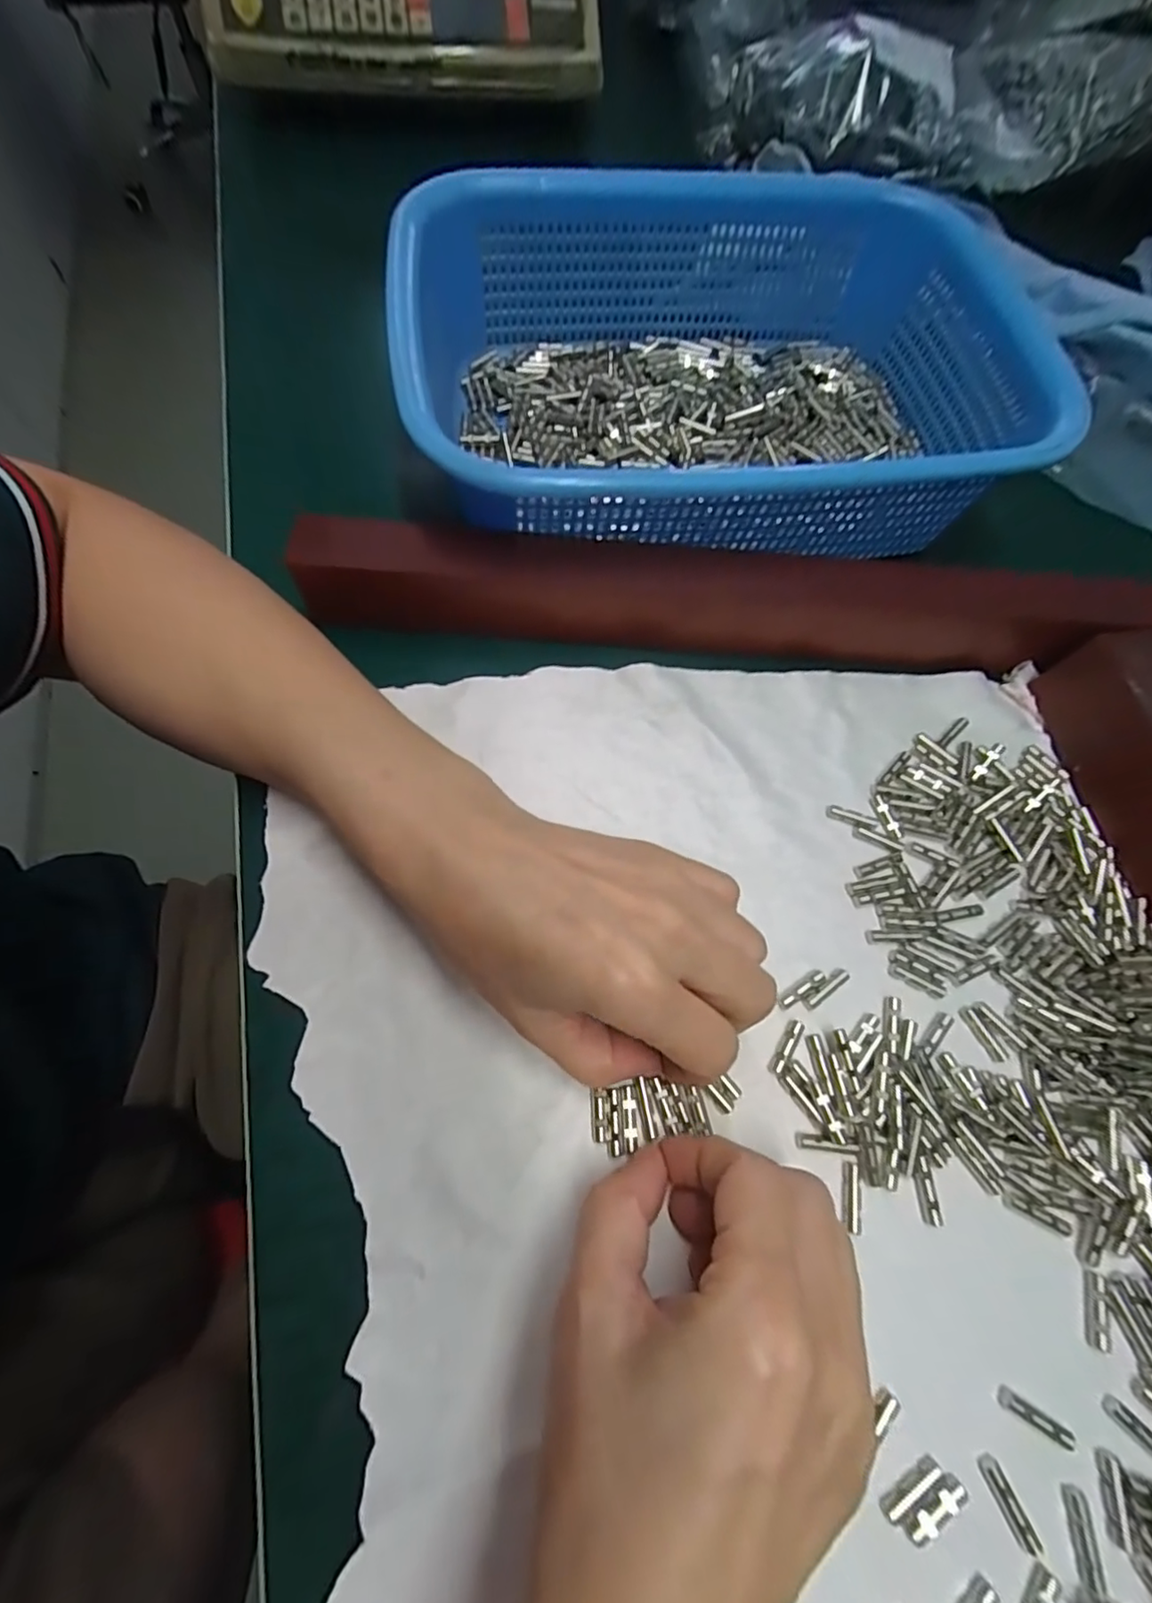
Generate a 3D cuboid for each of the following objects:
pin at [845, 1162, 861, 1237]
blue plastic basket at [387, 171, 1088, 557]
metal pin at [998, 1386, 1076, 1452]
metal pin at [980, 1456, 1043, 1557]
[{"bbox_3d":[0.092,0.131,0.190,0.004,0.004,0.020,8,69,1],"label":"pin"},{"bbox_3d":[0.074,-0.205,0.281,0.293,0.075,0.202,-8,69,-5],"label":"blue plastic basket"},{"bbox_3d":[0.138,0.184,0.171,0.022,0.004,0.005,30,71,10],"label":"metal pin"},{"bbox_3d":[0.124,0.201,0.163,0.006,0.004,0.022,-20,71,-9],"label":"metal pin"}]

